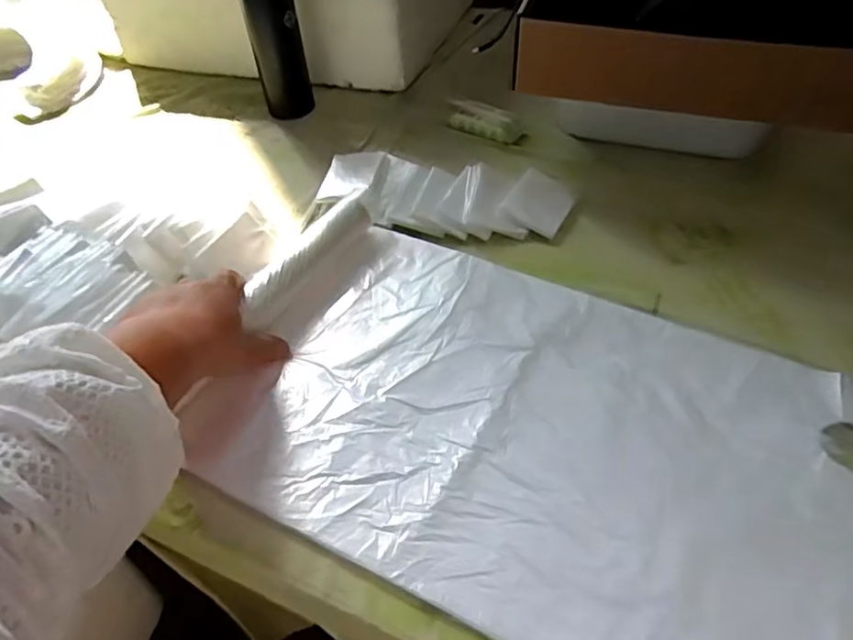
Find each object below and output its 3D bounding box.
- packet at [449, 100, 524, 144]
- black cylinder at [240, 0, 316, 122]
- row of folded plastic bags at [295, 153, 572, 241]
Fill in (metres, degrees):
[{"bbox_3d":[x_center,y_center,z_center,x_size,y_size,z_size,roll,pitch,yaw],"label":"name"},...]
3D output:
[{"bbox_3d":[0.076,-0.250,0.767,0.094,0.028,0.039,22,54,21],"label":"packet"},{"bbox_3d":[-0.190,-0.365,0.767,0.064,0.214,0.054,-6,48,-1],"label":"black cylinder"},{"bbox_3d":[0.013,-0.139,0.670,0.275,0.031,0.106,6,50,9],"label":"row of folded plastic bags"}]

